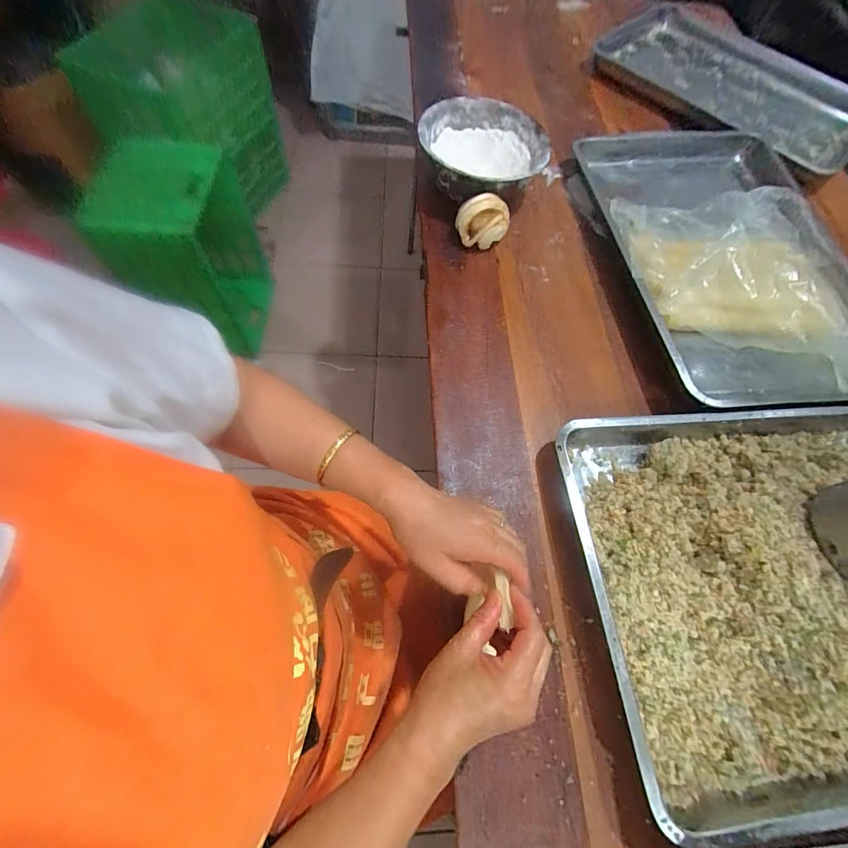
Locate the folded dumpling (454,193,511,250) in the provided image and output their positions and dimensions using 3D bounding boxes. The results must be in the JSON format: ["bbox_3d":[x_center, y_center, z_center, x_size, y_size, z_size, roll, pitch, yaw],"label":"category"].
[{"bbox_3d":[0.095,-0.331,0.641,0.079,0.062,0.073,30,66,9],"label":"folded dumpling"}]

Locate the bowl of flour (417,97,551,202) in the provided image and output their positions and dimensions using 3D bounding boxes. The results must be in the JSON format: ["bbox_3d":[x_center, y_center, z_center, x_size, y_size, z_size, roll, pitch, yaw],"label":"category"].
[{"bbox_3d":[0.102,-0.471,0.689,0.213,0.085,0.225,2,65,-5],"label":"bowl of flour"}]

